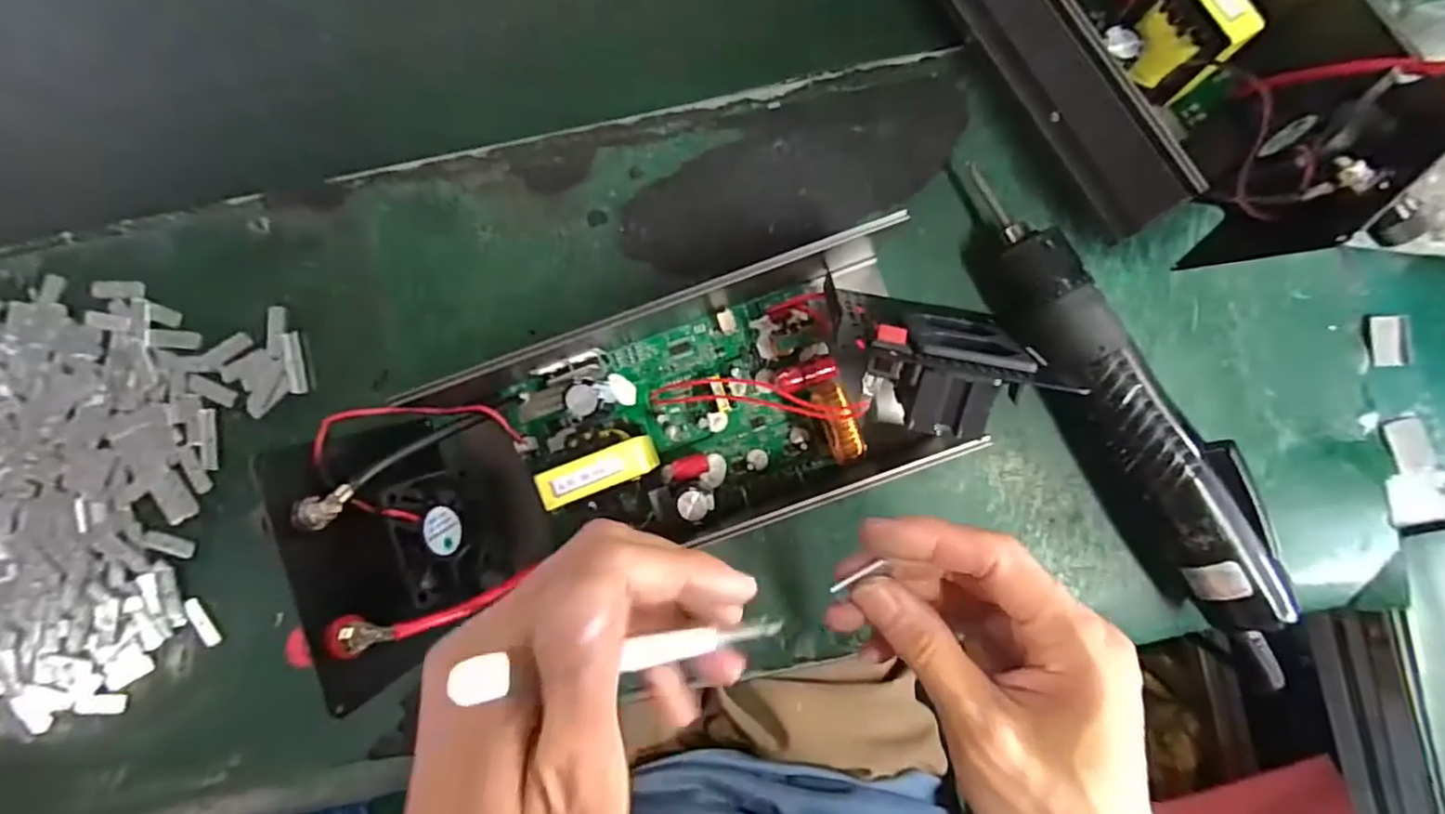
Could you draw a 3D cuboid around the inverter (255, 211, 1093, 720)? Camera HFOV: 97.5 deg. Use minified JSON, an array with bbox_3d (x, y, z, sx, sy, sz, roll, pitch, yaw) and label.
[{"bbox_3d":[-0.027,0.013,0.267,0.272,0.087,0.113,-21,88,0],"label":"inverter"}]

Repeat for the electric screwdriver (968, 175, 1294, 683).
[{"bbox_3d":[0.185,0.008,0.288,0.043,0.041,0.256,-32,88,0],"label":"electric screwdriver"}]

